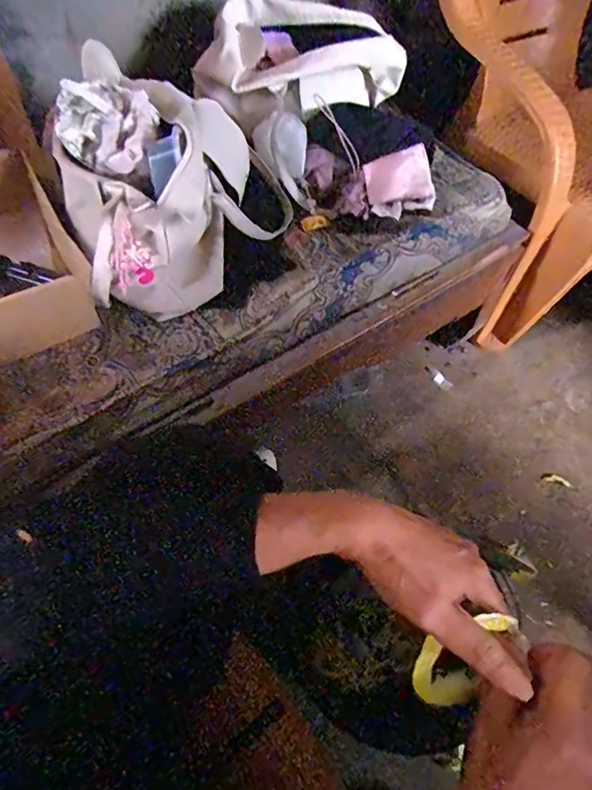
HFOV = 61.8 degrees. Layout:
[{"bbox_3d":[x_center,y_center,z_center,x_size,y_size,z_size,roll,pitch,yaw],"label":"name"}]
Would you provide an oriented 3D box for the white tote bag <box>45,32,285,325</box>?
[{"bbox_3d":[-0.165,-0.268,0.651,0.210,0.197,0.333,34,65,14],"label":"white tote bag"}]

